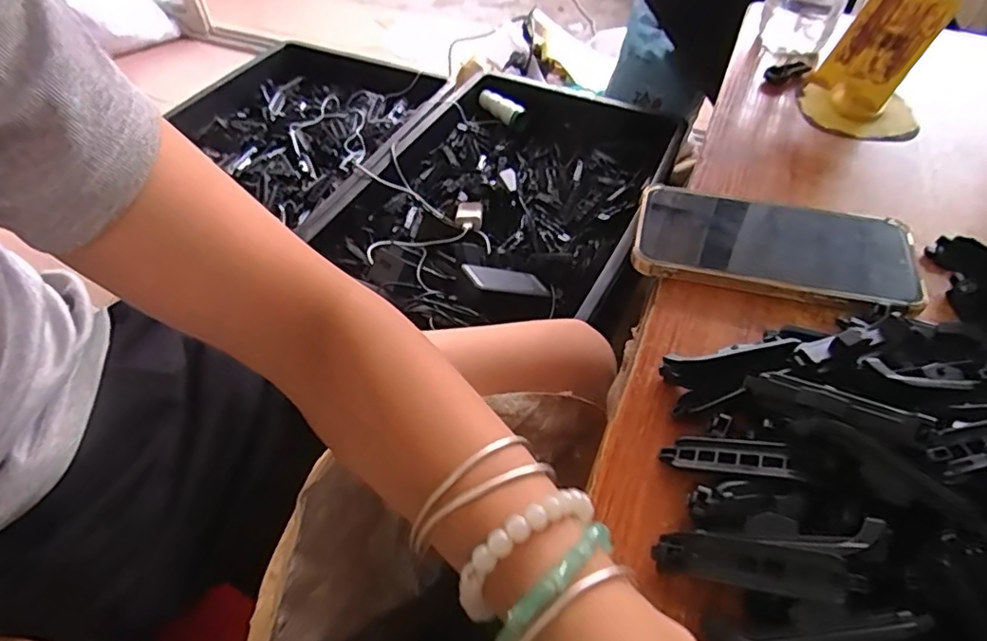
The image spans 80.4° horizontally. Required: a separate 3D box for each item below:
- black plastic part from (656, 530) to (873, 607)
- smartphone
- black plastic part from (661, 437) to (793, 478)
[{"bbox_3d":[0.102,0.097,0.232,0.073,0.006,0.017,1,47,24],"label":"black plastic part"},{"bbox_3d":[0.176,-0.048,0.368,0.166,0.015,0.079,15,51,12],"label":"smartphone"},{"bbox_3d":[0.107,0.063,0.272,0.055,0.004,0.018,-2,44,32],"label":"black plastic part"}]

